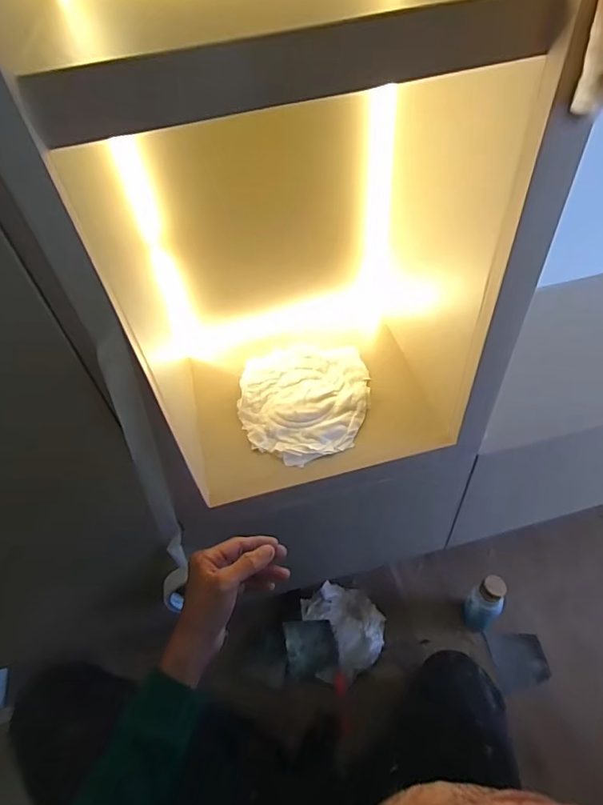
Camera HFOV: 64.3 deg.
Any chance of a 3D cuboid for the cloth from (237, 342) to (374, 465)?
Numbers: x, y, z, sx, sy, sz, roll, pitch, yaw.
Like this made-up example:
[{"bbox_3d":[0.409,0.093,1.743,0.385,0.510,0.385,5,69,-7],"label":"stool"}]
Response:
[{"bbox_3d":[0.004,-0.006,0.673,0.178,0.029,0.190,-4,49,3],"label":"cloth"}]

